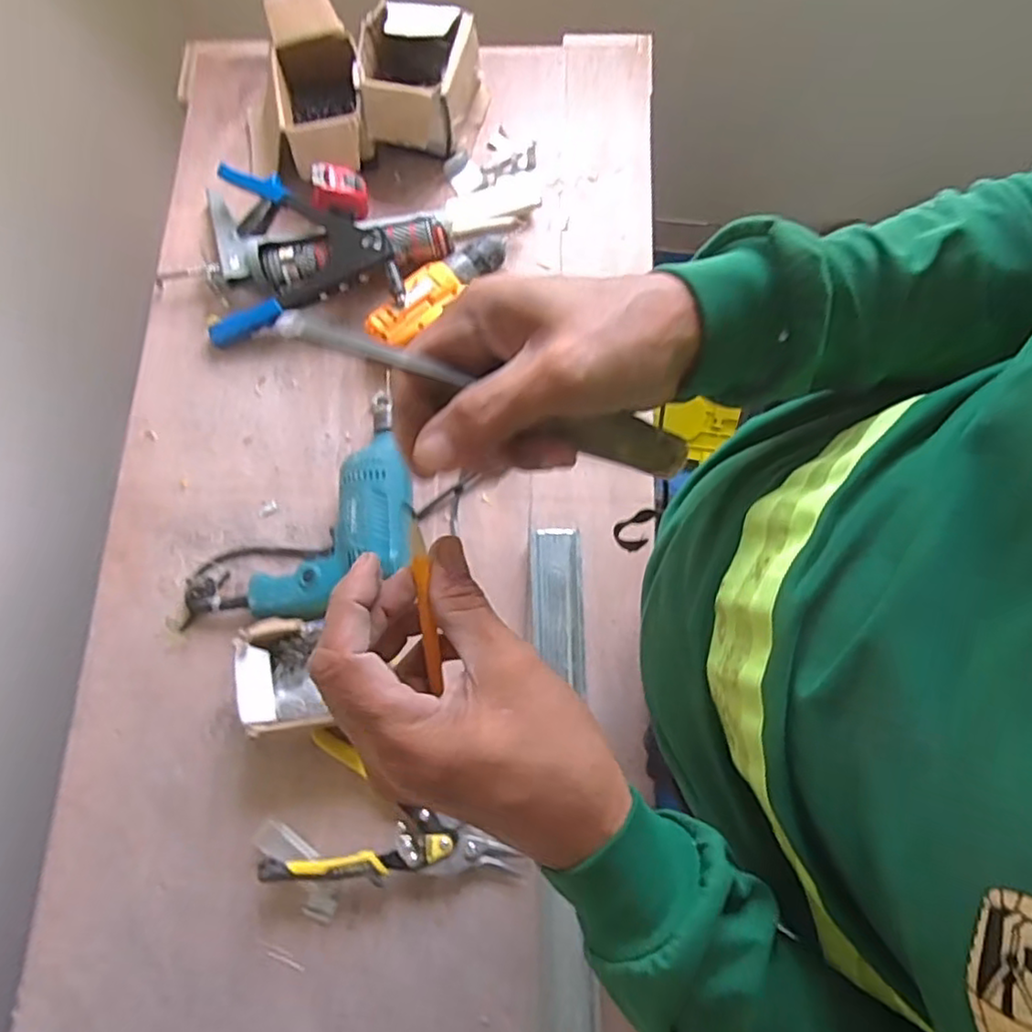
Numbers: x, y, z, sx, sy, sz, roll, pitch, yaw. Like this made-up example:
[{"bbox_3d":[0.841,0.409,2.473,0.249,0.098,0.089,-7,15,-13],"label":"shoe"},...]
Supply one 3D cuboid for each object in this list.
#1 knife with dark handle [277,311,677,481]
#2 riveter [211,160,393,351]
[{"bbox_3d":[0.000,-0.053,0.290,0.204,0.017,0.022,15,74,-32],"label":"knife with dark handle"},{"bbox_3d":[-0.262,-0.316,0.751,0.228,0.074,0.199,-16,76,-2],"label":"riveter"}]

